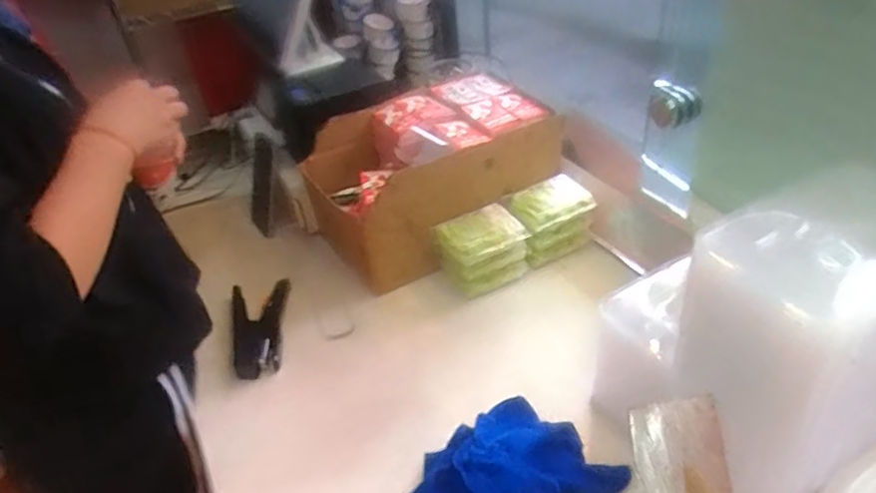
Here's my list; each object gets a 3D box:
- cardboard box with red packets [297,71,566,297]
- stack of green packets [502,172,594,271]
[{"bbox_3d":[-0.013,-0.104,0.954,0.311,0.206,0.255,-26,42,-23],"label":"cardboard box with red packets"},{"bbox_3d":[0.161,-0.036,0.897,0.109,0.090,0.070,-21,40,-17],"label":"stack of green packets"}]

